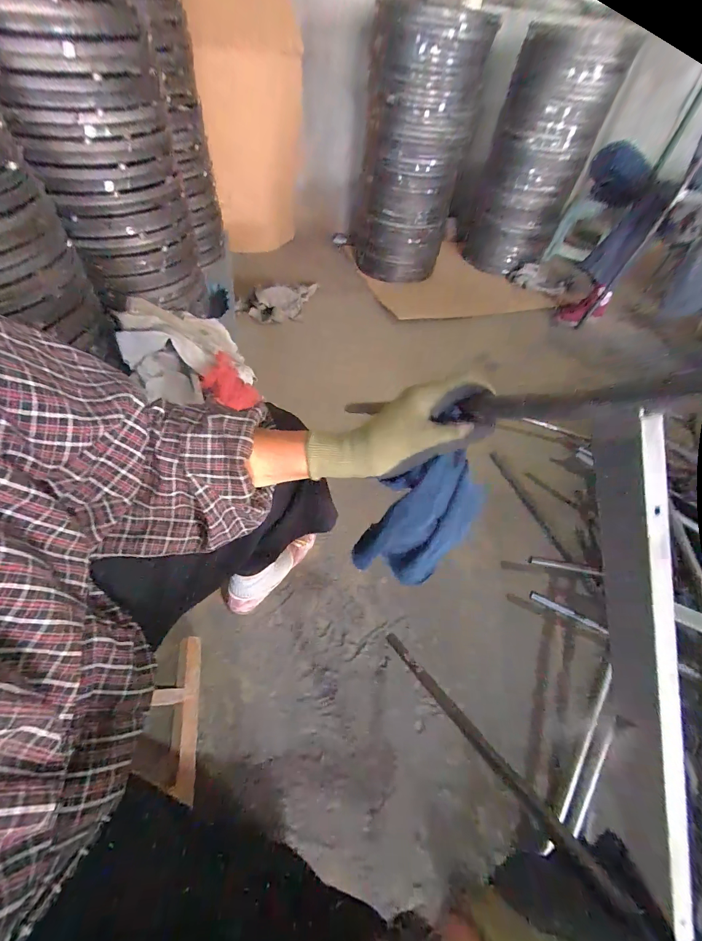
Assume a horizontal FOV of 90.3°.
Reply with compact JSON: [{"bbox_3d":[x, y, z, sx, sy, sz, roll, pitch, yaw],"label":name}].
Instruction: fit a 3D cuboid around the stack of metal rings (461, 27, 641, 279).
[{"bbox_3d":[0.719,-1.160,1.359,0.315,0.690,0.328,29,57,16],"label":"stack of metal rings"}]

